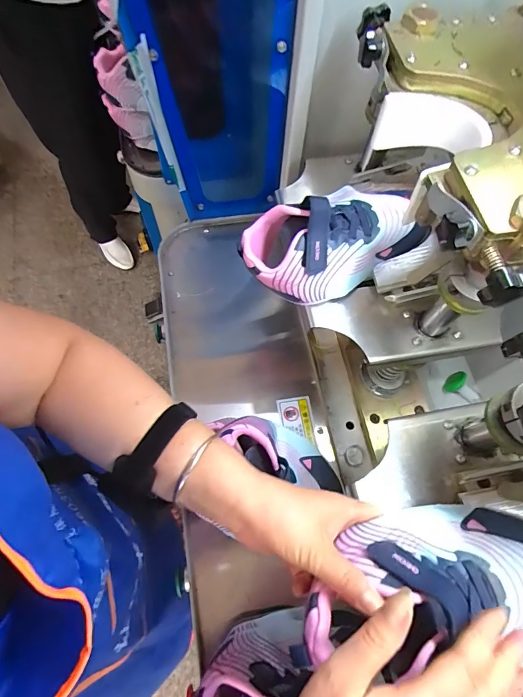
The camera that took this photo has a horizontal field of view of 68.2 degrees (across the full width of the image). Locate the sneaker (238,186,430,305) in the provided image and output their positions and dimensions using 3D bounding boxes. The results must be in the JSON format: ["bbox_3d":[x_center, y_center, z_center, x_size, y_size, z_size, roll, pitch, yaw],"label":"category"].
[{"bbox_3d":[0.078,-0.126,0.444,0.197,0.074,0.120,-25,70,-11],"label":"sneaker"}]

